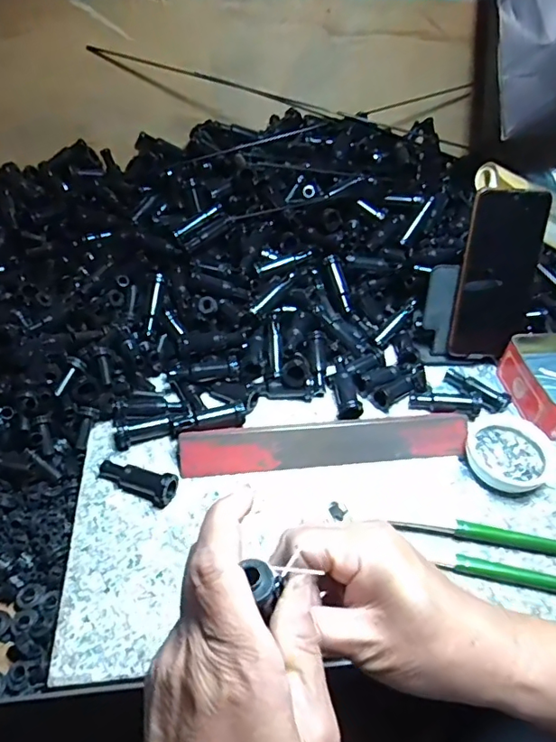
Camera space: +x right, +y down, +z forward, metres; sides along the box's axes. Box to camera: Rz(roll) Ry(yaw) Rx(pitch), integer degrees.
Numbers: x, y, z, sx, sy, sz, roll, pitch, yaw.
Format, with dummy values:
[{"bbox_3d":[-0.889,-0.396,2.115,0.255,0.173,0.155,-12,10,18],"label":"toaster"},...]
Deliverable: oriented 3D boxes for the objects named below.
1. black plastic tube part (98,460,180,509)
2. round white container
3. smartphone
[{"bbox_3d":[-0.117,0.090,0.434,0.067,0.021,0.022,17,46,13],"label":"black plastic tube part"},{"bbox_3d":[0.203,0.074,0.471,0.073,0.018,0.070,2,45,-1],"label":"round white container"},{"bbox_3d":[0.224,-0.094,0.529,0.081,0.166,0.015,-1,26,-9],"label":"smartphone"}]

